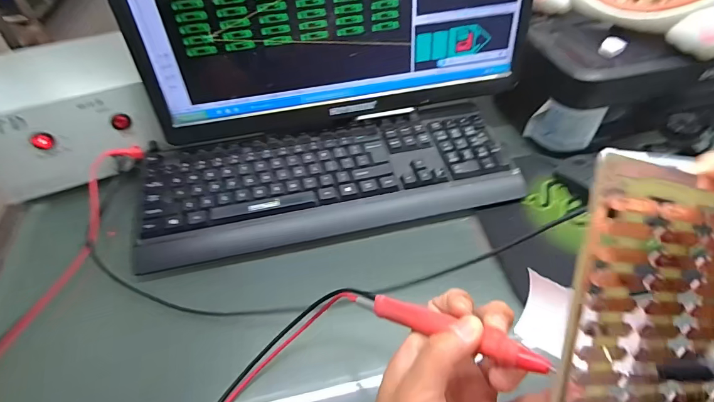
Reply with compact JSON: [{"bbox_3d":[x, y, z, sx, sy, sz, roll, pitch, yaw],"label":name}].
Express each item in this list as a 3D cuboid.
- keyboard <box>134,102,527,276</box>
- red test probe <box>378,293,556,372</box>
[{"bbox_3d":[-0.030,-0.026,0.470,0.425,0.029,0.167,-10,48,-8],"label":"keyboard"},{"bbox_3d":[0.053,0.072,0.226,0.110,0.008,0.013,6,41,46],"label":"red test probe"}]

